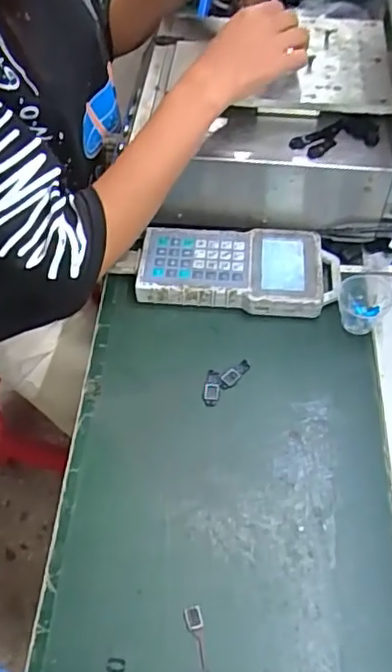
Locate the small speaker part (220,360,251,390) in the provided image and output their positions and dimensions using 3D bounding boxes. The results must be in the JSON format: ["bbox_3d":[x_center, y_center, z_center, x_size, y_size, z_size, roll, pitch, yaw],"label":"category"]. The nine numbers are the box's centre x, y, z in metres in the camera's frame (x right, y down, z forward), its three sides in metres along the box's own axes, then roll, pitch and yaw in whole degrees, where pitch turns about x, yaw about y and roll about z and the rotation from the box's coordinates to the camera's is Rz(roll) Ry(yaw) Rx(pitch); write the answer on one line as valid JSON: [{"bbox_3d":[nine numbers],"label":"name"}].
[{"bbox_3d":[0.039,0.038,0.633,0.016,0.004,0.041,35,61,22],"label":"small speaker part"}]

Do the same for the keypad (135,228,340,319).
[{"bbox_3d":[0.049,-0.076,0.695,0.221,0.032,0.104,6,54,4],"label":"keypad"}]

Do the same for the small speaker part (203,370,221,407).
[{"bbox_3d":[0.016,0.052,0.623,0.015,0.004,0.038,6,54,4],"label":"small speaker part"}]

